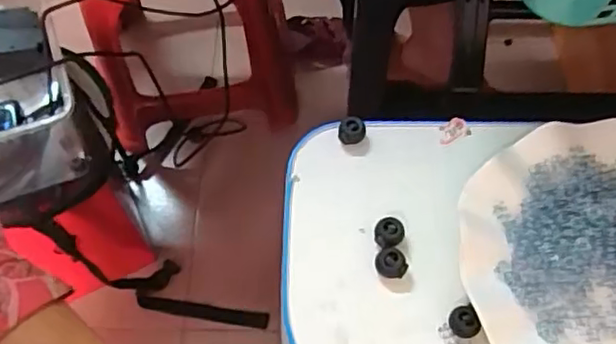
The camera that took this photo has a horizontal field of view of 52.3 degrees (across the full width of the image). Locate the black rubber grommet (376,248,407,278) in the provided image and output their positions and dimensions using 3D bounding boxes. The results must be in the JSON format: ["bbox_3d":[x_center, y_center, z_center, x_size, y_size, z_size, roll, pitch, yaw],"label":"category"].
[{"bbox_3d":[0.050,0.054,0.372,0.018,0.008,0.016,1,61,2],"label":"black rubber grommet"}]

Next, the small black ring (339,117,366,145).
[{"bbox_3d":[0.029,-0.028,0.417,0.018,0.009,0.016,-3,61,0],"label":"small black ring"}]

